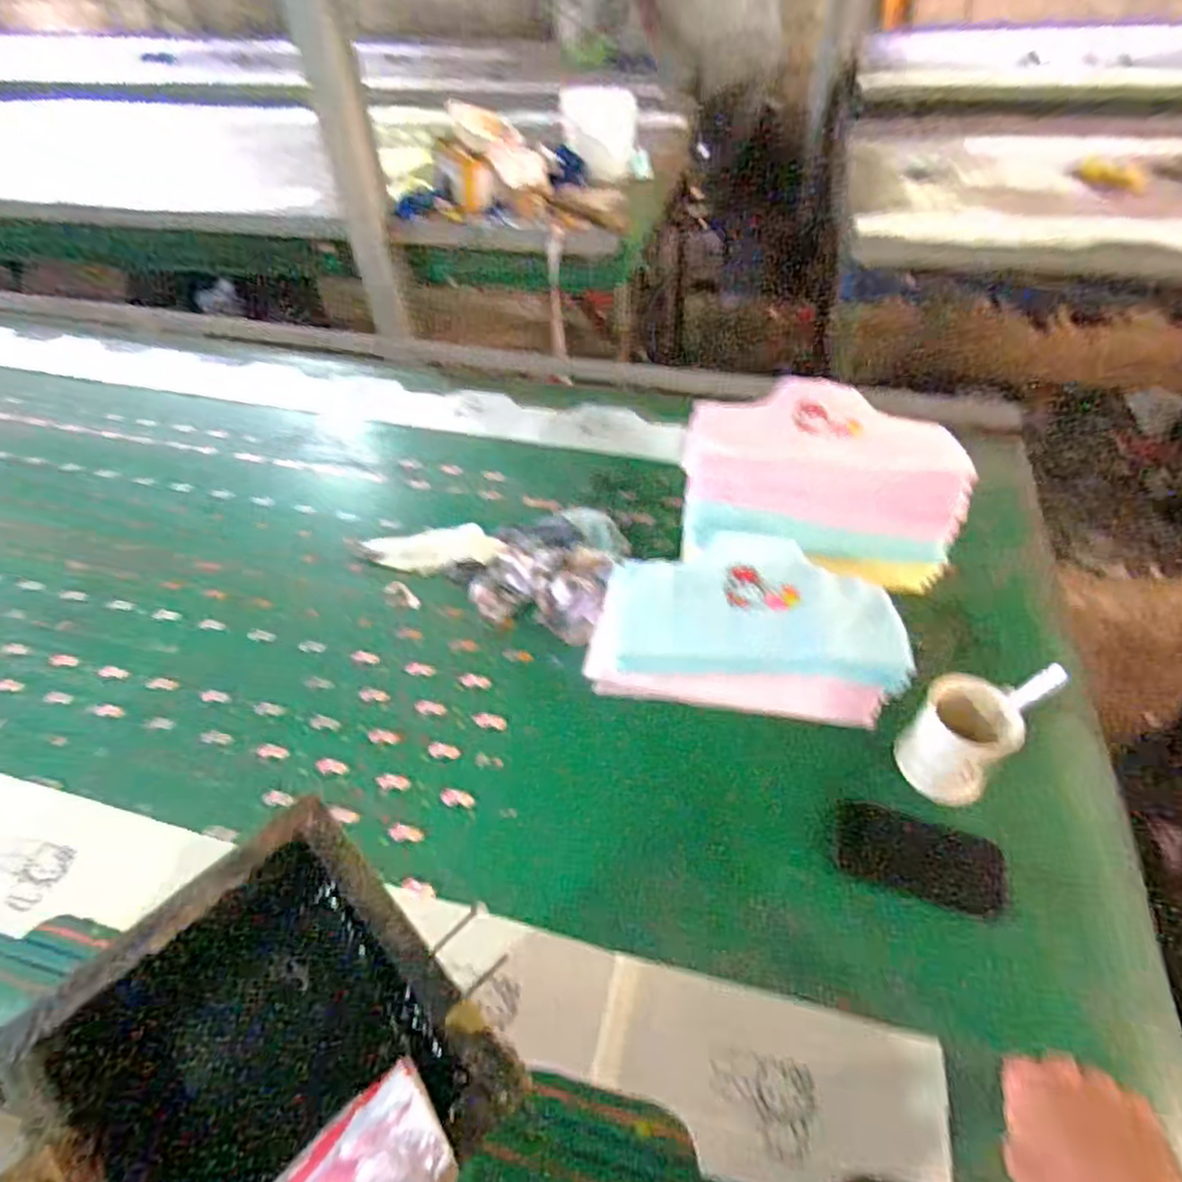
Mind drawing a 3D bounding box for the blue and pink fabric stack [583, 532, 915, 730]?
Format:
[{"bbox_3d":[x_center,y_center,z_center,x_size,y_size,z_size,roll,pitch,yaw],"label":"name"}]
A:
[{"bbox_3d":[0.179,0.048,0.814,0.359,0.124,0.154,5,47,8],"label":"blue and pink fabric stack"}]

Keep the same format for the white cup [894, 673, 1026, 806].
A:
[{"bbox_3d":[0.383,0.153,0.712,0.086,0.106,0.087,-2,47,2],"label":"white cup"}]

